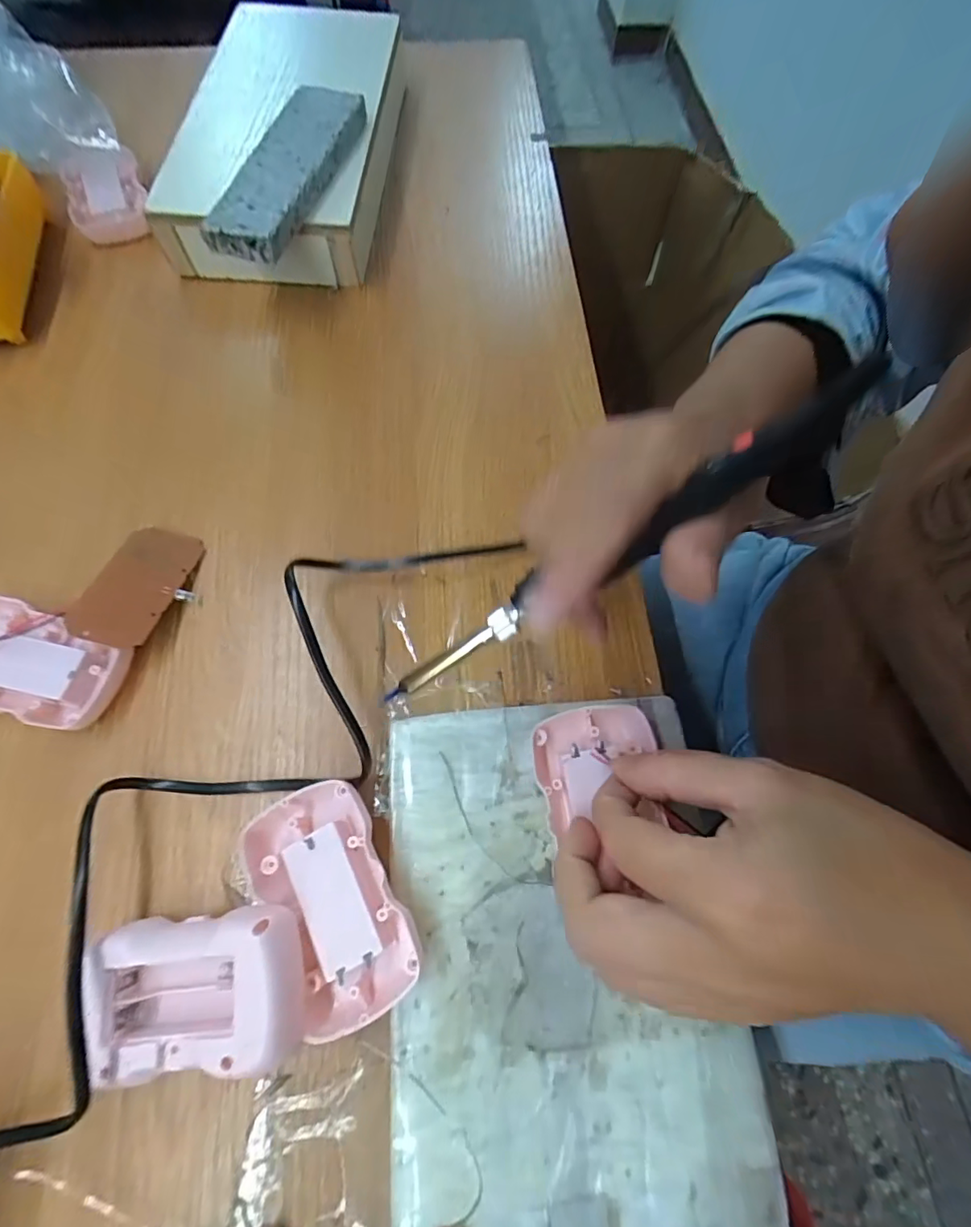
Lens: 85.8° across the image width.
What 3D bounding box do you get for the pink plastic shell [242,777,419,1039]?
[{"bbox_3d":[-0.065,0.118,0.217,0.053,0.020,0.089,-26,70,-11],"label":"pink plastic shell"}]

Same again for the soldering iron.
[{"bbox_3d":[0.047,-0.022,0.188,0.196,0.015,0.018,-33,71,8],"label":"soldering iron"}]

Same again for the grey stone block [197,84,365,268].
[{"bbox_3d":[-0.125,-0.284,0.333,0.043,0.020,0.151,16,68,6],"label":"grey stone block"}]

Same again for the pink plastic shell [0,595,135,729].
[{"bbox_3d":[-0.224,0.025,0.258,0.091,0.018,0.052,12,68,4],"label":"pink plastic shell"}]

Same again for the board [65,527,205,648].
[{"bbox_3d":[-0.179,-0.015,0.272,0.043,0.004,0.072,16,53,-9],"label":"board"}]

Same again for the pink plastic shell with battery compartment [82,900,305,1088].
[{"bbox_3d":[-0.110,0.144,0.201,0.081,0.031,0.050,-6,68,-3],"label":"pink plastic shell with battery compartment"}]

